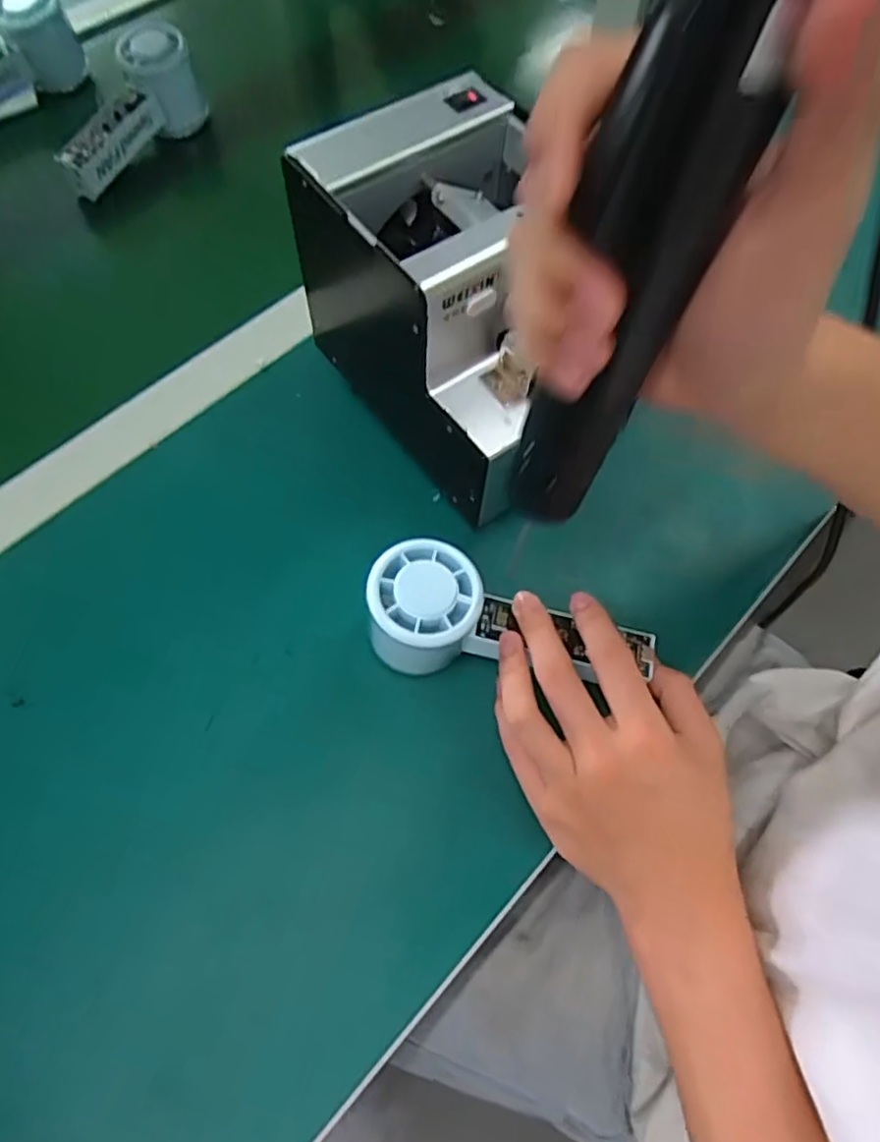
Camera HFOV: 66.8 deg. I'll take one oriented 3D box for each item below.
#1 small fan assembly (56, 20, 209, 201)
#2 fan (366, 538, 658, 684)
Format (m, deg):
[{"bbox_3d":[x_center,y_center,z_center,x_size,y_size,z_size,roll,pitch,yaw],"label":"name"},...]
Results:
[{"bbox_3d":[-0.256,-0.376,0.558,0.051,0.070,0.155,27,79,13],"label":"small fan assembly"},{"bbox_3d":[0.034,0.033,0.352,0.149,0.041,0.067,14,63,-12],"label":"fan"}]

